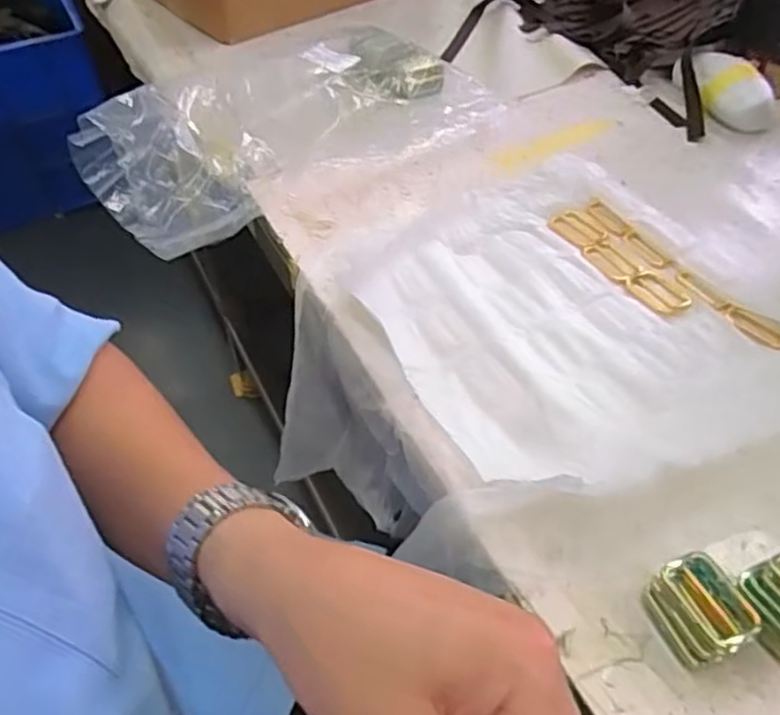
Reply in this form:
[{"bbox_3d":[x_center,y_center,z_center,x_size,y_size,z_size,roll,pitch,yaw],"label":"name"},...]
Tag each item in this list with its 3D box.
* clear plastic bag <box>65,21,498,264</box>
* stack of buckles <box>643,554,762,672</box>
[{"bbox_3d":[-0.092,-0.227,0.649,0.355,0.064,0.190,-31,52,-24],"label":"clear plastic bag"},{"bbox_3d":[0.150,0.121,0.341,0.036,0.023,0.045,-22,49,-17],"label":"stack of buckles"}]

